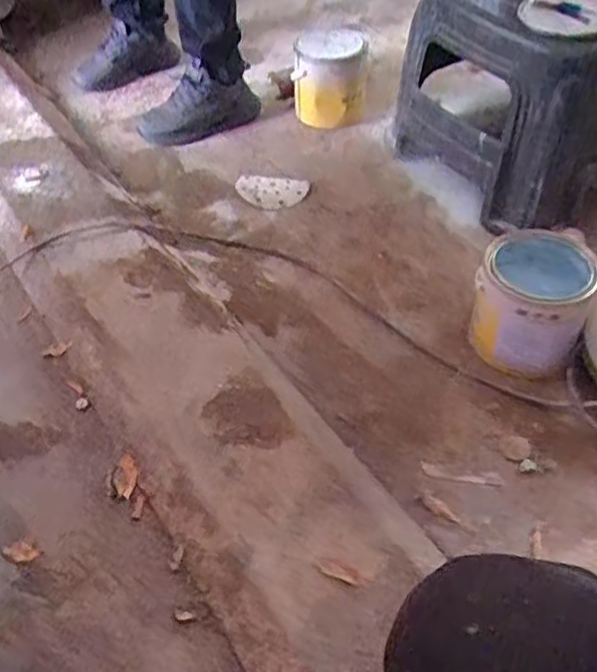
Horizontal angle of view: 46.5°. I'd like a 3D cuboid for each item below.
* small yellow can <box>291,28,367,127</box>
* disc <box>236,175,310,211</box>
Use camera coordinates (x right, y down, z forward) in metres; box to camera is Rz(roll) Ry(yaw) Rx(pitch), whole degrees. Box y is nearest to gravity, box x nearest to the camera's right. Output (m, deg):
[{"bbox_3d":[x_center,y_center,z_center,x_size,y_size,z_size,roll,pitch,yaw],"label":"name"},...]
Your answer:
[{"bbox_3d":[0.068,-0.607,1.586,0.170,0.203,0.177,-2,48,3],"label":"small yellow can"},{"bbox_3d":[-0.059,-0.291,1.394,0.148,0.010,0.107,15,54,21],"label":"disc"}]

